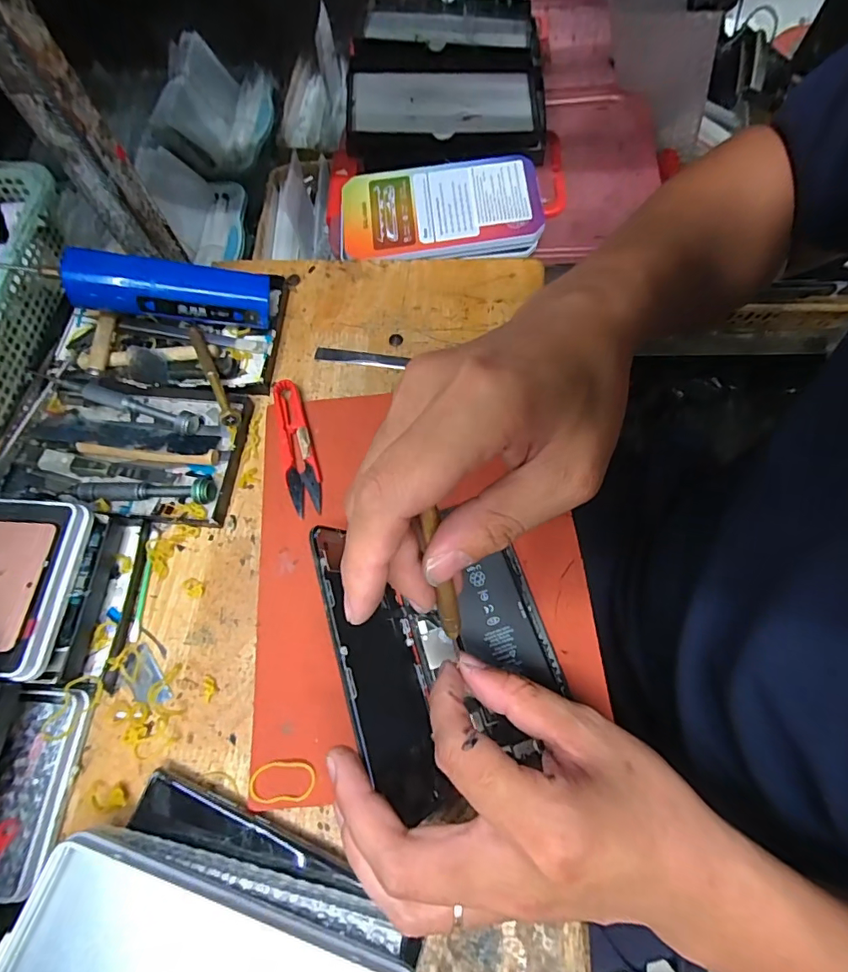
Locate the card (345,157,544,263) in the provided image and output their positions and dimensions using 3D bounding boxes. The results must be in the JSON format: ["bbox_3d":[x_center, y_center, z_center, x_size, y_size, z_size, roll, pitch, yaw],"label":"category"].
[{"bbox_3d":[0.017,-0.255,0.439,0.181,0.020,0.094,-5,68,0],"label":"card"}]

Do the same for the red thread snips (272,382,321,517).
[{"bbox_3d":[-0.089,-0.030,0.338,0.022,0.011,0.100,-15,69,-4],"label":"red thread snips"}]

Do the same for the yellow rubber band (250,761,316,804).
[{"bbox_3d":[-0.078,0.162,0.266,0.037,0.004,0.020,-4,68,1],"label":"yellow rubber band"}]

